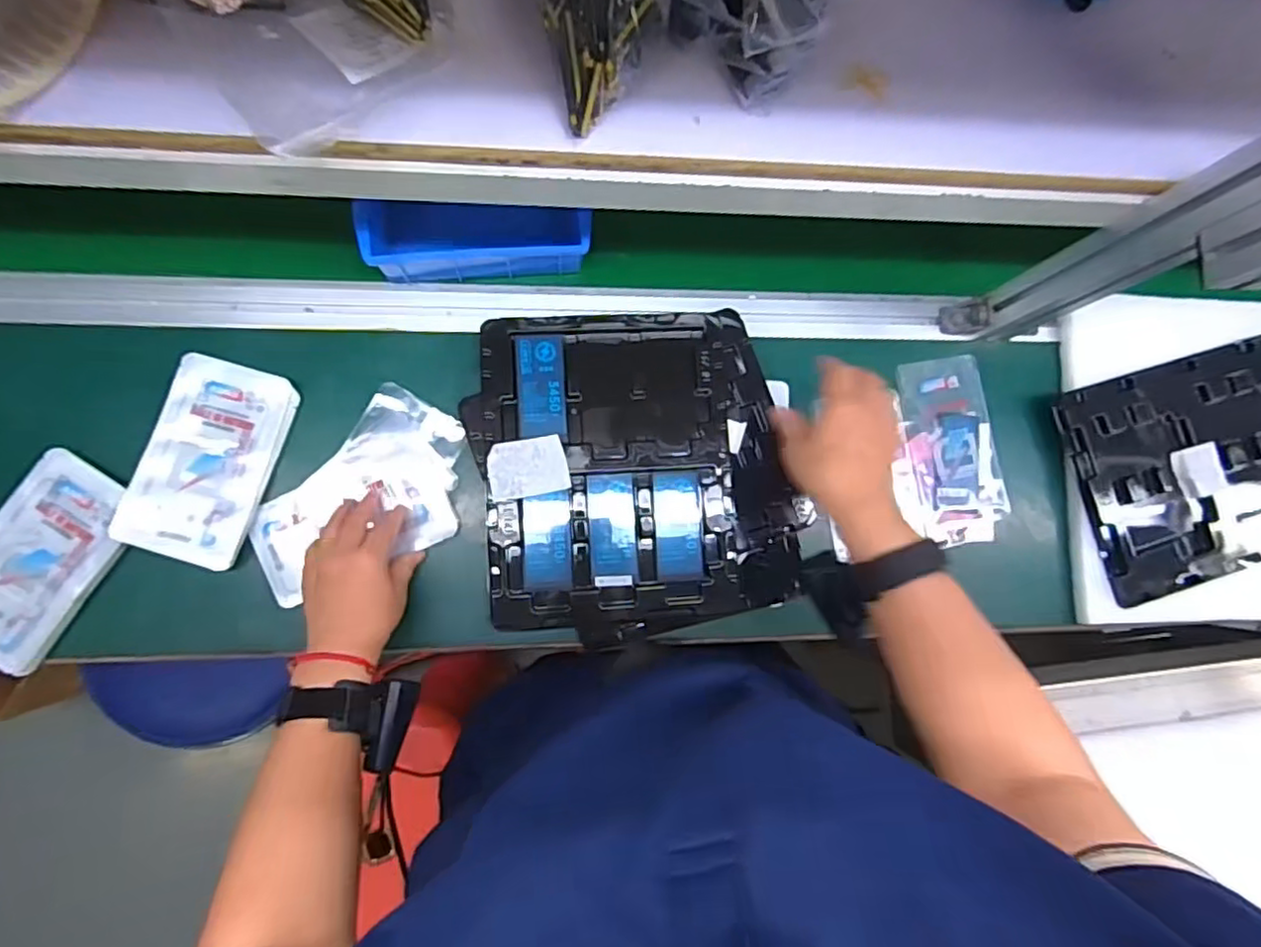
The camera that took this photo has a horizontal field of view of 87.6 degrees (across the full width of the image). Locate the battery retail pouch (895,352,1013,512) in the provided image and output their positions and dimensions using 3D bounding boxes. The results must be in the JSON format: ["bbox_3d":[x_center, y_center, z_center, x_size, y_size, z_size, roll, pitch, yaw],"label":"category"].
[{"bbox_3d":[0.329,-0.037,0.672,0.094,0.011,0.161,-11,86,-7],"label":"battery retail pouch"}]

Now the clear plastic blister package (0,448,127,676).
[{"bbox_3d":[-0.502,0.072,0.556,0.098,0.014,0.170,33,82,-3],"label":"clear plastic blister package"}]

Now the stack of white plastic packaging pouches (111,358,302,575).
[{"bbox_3d":[-0.373,-0.013,0.578,0.100,0.022,0.175,18,83,-5],"label":"stack of white plastic packaging pouches"}]

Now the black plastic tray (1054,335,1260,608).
[{"bbox_3d":[0.598,-0.007,0.695,0.284,0.032,0.225,-17,87,-7],"label":"black plastic tray"}]

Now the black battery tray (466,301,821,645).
[{"bbox_3d":[0.004,-0.002,0.612,0.281,0.043,0.289,-9,86,-7],"label":"black battery tray"}]

